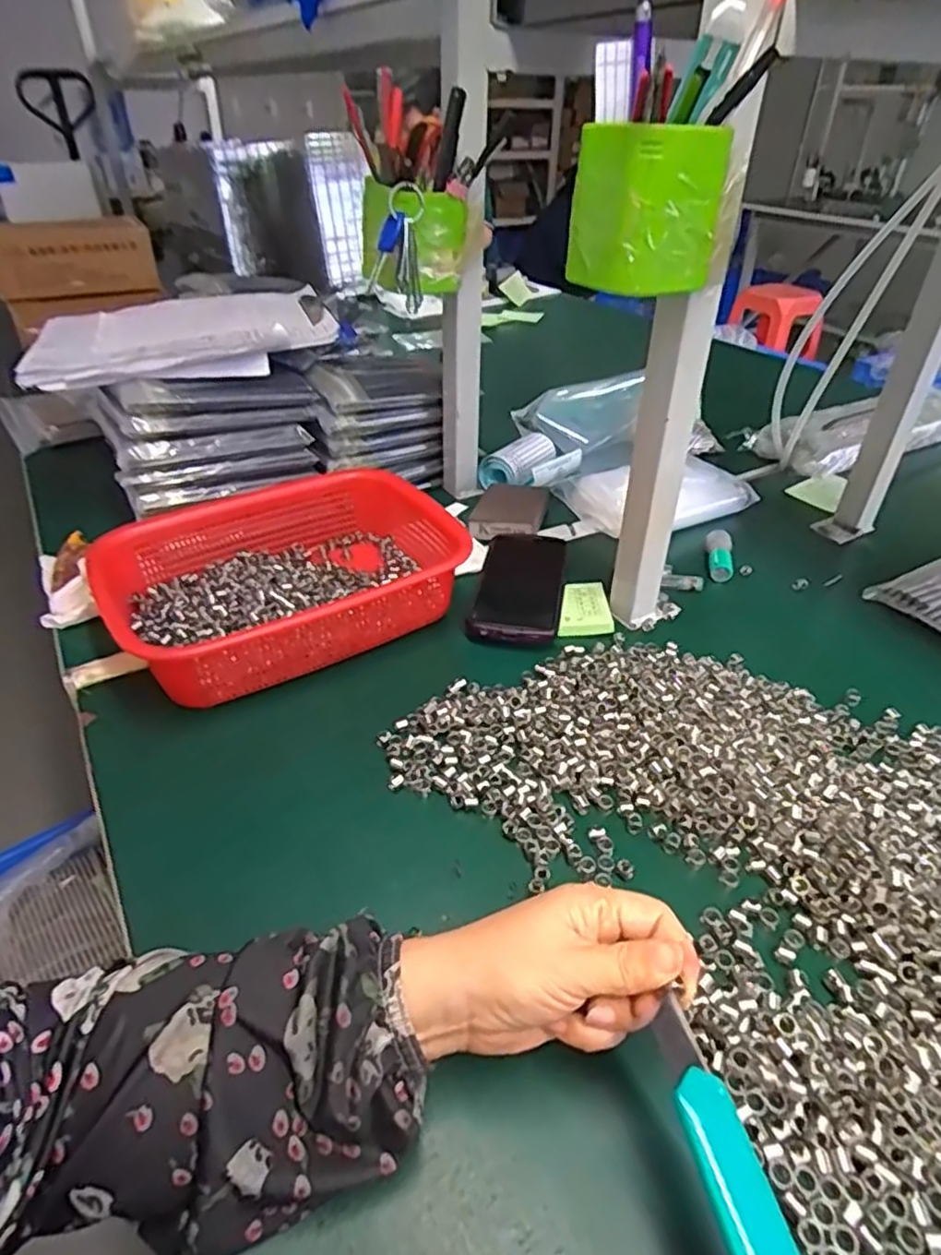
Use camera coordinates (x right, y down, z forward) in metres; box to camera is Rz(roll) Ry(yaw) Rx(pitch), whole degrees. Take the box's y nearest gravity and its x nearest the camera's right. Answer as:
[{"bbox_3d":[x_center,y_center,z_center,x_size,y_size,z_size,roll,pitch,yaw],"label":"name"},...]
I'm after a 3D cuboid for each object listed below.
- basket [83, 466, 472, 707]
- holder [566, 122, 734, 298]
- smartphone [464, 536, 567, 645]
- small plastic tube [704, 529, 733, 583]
[{"bbox_3d":[-0.155,-0.045,0.594,0.271,0.068,0.203,-20,42,-26],"label":"basket"},{"bbox_3d":[0.104,-0.246,0.408,0.068,0.078,0.064,-19,42,-25],"label":"holder"},{"bbox_3d":[0.047,-0.042,0.637,0.078,0.016,0.167,7,37,8],"label":"smartphone"},{"bbox_3d":[0.248,-0.074,0.685,0.025,0.017,0.061,7,51,8],"label":"small plastic tube"}]

